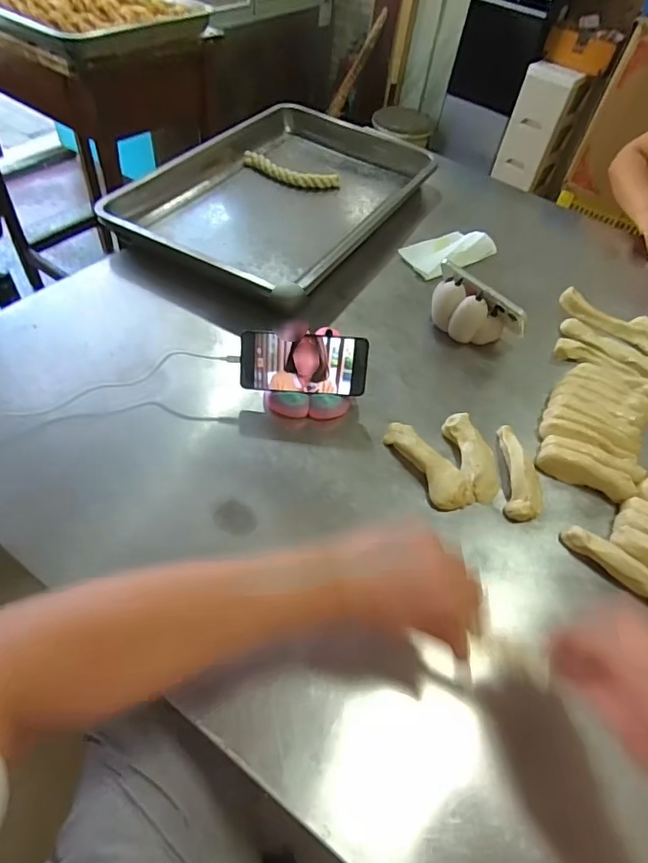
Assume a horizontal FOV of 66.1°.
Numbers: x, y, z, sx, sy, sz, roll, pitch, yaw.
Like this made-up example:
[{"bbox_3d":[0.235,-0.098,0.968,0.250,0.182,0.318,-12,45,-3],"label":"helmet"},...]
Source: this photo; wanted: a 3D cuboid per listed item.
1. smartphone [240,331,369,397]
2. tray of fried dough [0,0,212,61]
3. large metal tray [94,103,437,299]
[{"bbox_3d":[-0.026,-0.089,0.656,0.164,0.075,0.015,3,18,-2],"label":"smartphone"},{"bbox_3d":[-0.610,-0.946,1.079,0.561,0.068,0.420,34,56,18],"label":"tray of fried dough"},{"bbox_3d":[-0.078,-0.508,1.024,0.419,0.060,0.713,24,53,14],"label":"large metal tray"}]

